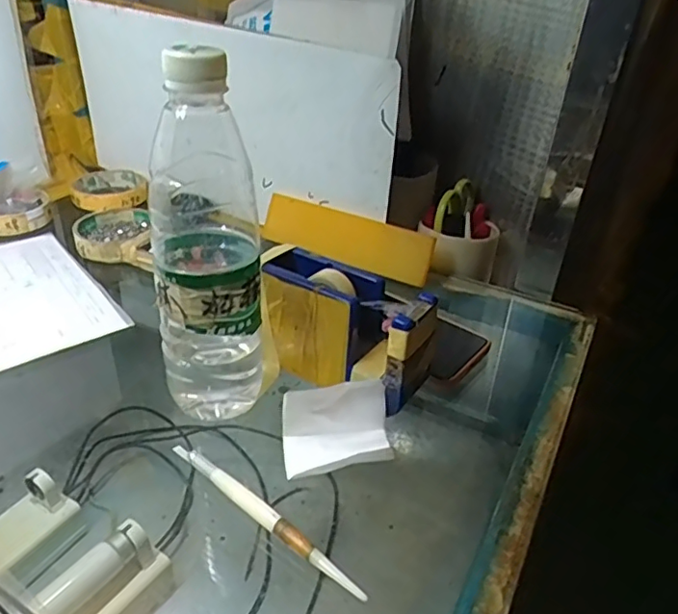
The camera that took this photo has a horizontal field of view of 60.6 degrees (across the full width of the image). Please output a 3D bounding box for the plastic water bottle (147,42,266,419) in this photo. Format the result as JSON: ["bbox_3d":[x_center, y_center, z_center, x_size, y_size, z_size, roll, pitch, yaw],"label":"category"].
[{"bbox_3d":[-0.080,-0.033,0.356,0.061,0.229,0.067,-1,32,-6],"label":"plastic water bottle"}]

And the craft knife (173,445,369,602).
[{"bbox_3d":[-0.043,0.113,0.322,0.146,0.008,0.008,27,39,32],"label":"craft knife"}]

